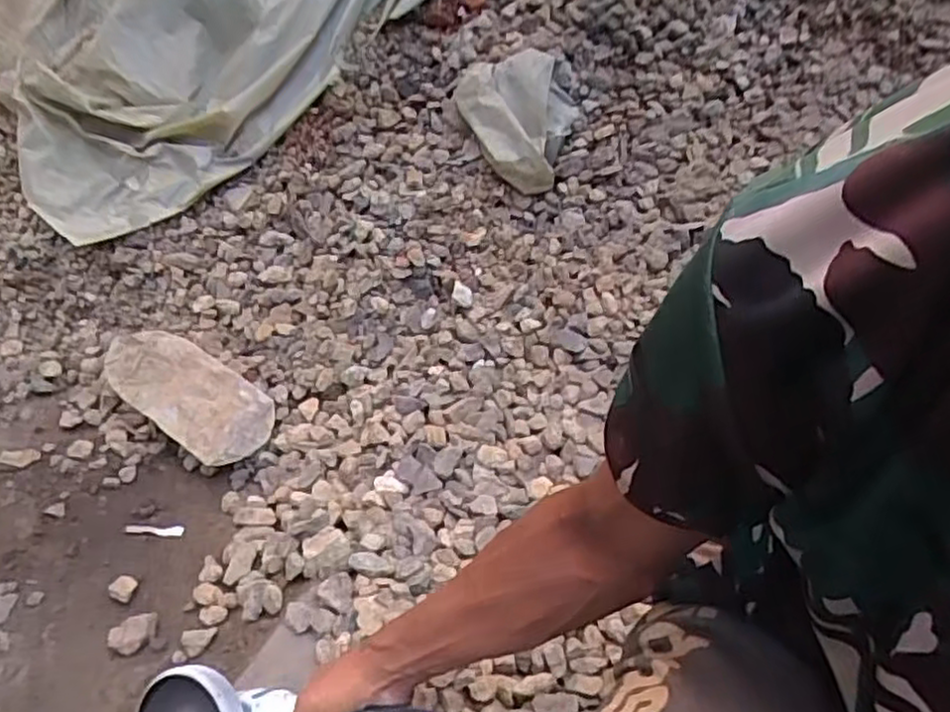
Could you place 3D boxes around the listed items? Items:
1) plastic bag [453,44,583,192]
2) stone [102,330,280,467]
[{"bbox_3d":[0.078,-0.378,1.134,0.190,0.059,0.253,-15,77,-18],"label":"plastic bag"},{"bbox_3d":[-0.399,0.050,0.997,0.277,0.060,0.117,32,45,16],"label":"stone"}]

